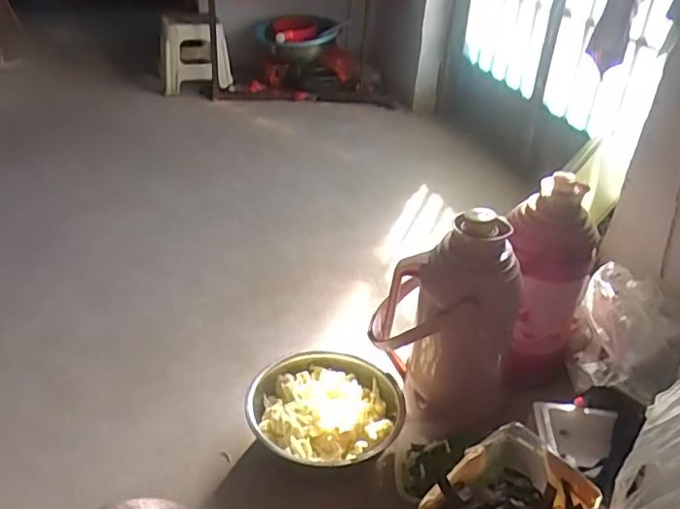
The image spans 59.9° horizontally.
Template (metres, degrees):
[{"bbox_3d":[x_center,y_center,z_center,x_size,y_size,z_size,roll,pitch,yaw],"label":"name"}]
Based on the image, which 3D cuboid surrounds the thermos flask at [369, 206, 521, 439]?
[{"bbox_3d":[0.155,0.119,0.901,0.206,0.362,0.140,7,33,5],"label":"thermos flask"}]

